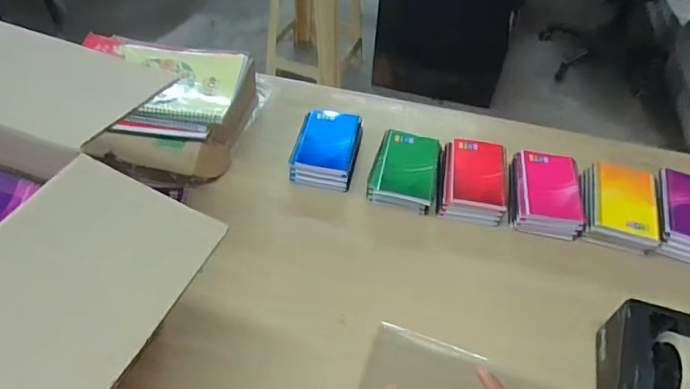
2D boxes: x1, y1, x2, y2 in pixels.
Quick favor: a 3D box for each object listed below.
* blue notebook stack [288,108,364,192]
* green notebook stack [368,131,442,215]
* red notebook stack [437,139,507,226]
[{"bbox_3d":[-0.029,-0.073,0.807,0.099,0.048,0.143,10,49,6],"label":"blue notebook stack"},{"bbox_3d":[0.095,-0.037,0.777,0.102,0.043,0.134,12,50,8],"label":"green notebook stack"},{"bbox_3d":[0.198,-0.024,0.761,0.100,0.036,0.134,10,49,7],"label":"red notebook stack"}]

